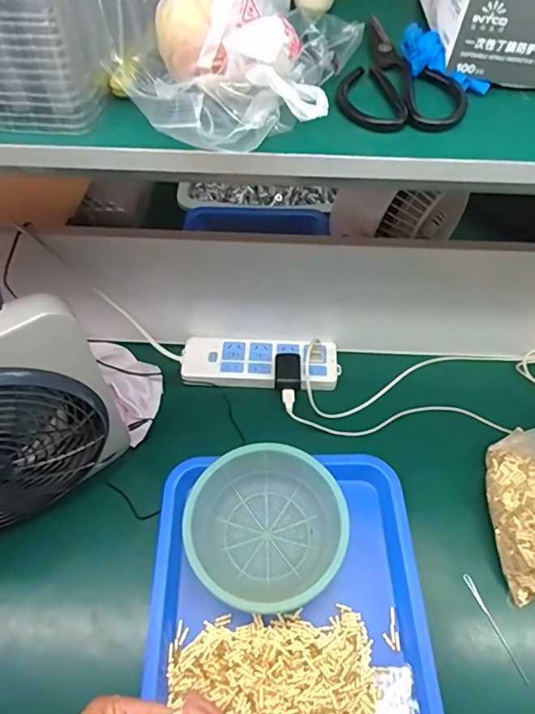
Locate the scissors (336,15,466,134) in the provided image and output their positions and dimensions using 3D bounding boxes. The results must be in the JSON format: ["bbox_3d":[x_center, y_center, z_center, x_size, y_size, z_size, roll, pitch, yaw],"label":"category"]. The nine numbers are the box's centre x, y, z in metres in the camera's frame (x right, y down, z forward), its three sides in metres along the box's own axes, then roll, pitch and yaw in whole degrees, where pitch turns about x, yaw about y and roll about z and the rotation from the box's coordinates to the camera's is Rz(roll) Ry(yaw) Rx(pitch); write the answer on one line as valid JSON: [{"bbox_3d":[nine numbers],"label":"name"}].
[{"bbox_3d":[0.115,-0.233,0.409,0.097,0.019,0.151,13,54,9],"label":"scissors"}]

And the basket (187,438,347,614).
[{"bbox_3d":[0.000,0.205,0.593,0.181,0.061,0.183,0,53,0],"label":"basket"}]

